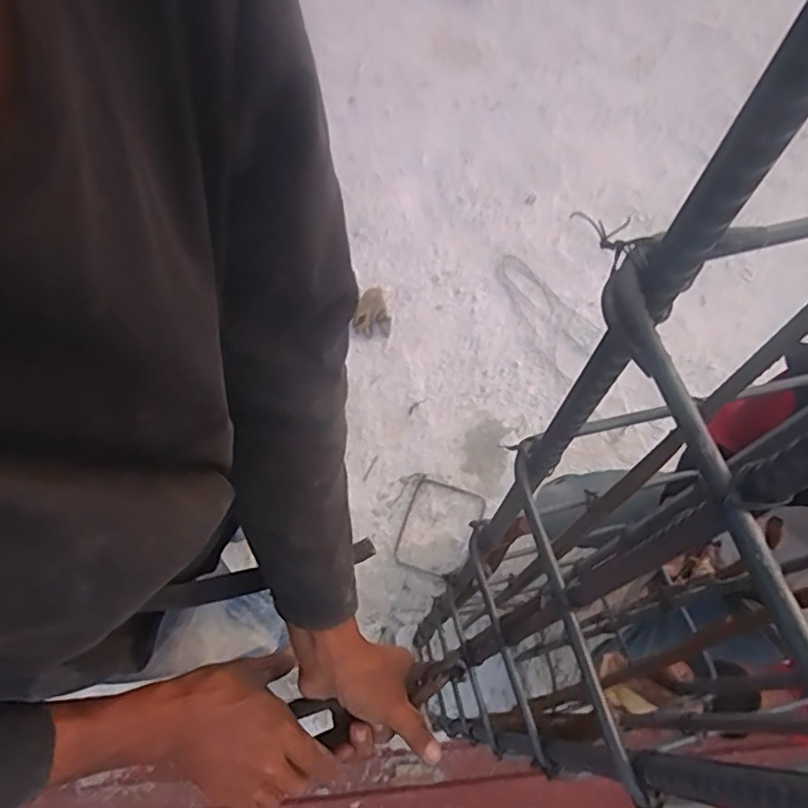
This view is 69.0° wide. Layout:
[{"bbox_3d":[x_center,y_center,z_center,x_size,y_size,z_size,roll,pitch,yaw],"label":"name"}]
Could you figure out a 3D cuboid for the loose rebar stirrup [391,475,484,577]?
[{"bbox_3d":[0.082,0.290,1.370,0.171,0.008,0.224,19,60,12],"label":"loose rebar stirrup"}]

